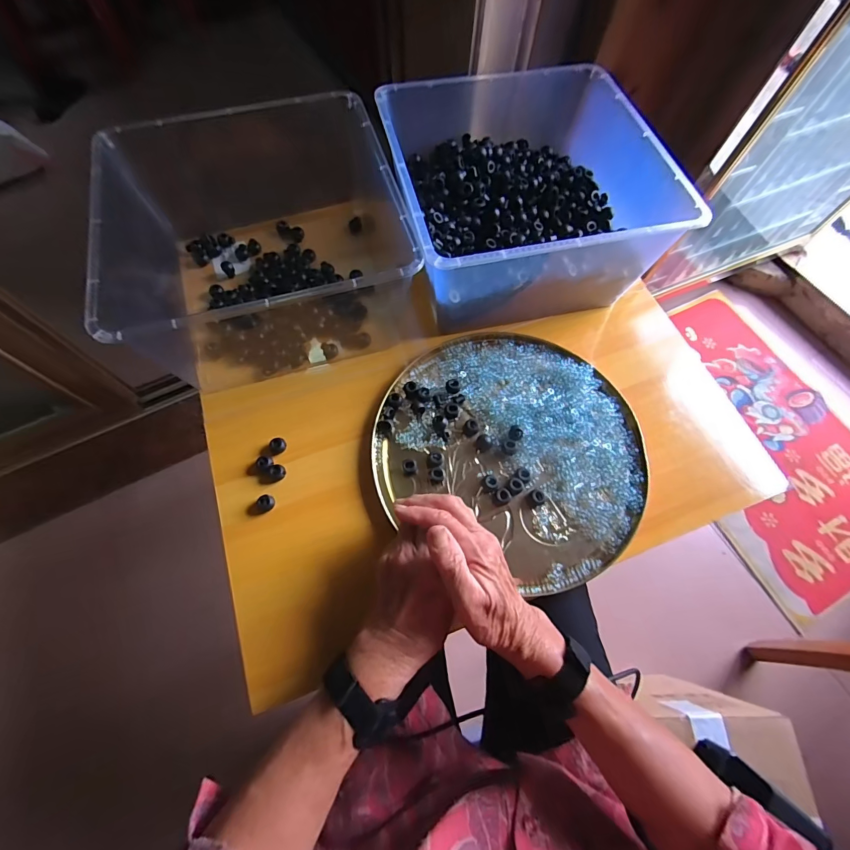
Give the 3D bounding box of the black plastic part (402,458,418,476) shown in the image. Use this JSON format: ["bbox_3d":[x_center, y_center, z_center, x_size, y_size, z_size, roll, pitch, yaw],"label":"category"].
[{"bbox_3d":[-0.016,0.046,0.428,0.016,0.010,0.017,1,67,-2],"label":"black plastic part"}]

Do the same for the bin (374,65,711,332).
[{"bbox_3d":[0.108,-0.308,0.513,0.298,0.138,0.351,-12,68,-7],"label":"bin"}]

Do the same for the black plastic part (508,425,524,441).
[{"bbox_3d":[0.102,0.008,0.440,0.017,0.010,0.017,1,67,-2],"label":"black plastic part"}]

